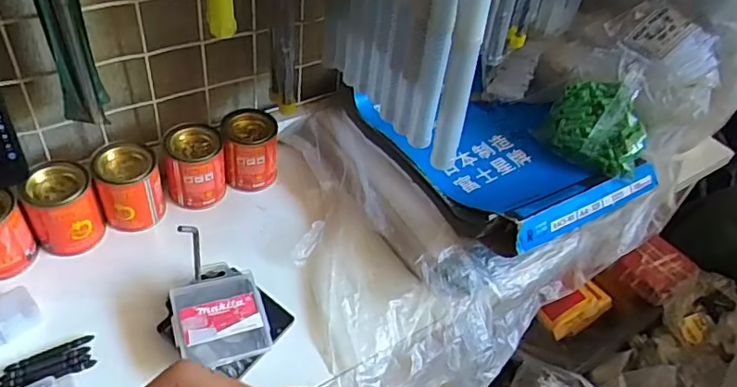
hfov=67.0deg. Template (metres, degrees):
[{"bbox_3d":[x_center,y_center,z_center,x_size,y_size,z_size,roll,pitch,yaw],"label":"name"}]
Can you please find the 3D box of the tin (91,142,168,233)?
[{"bbox_3d":[-0.220,-0.005,0.517,0.054,0.071,0.046,-12,47,-19],"label":"tin"}]

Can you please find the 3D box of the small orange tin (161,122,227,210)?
[{"bbox_3d":[-0.170,-0.025,0.549,0.054,0.069,0.047,-7,45,-15],"label":"small orange tin"}]

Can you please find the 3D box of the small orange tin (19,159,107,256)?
[{"bbox_3d":[-0.266,0.014,0.489,0.053,0.069,0.049,4,44,-4],"label":"small orange tin"}]

